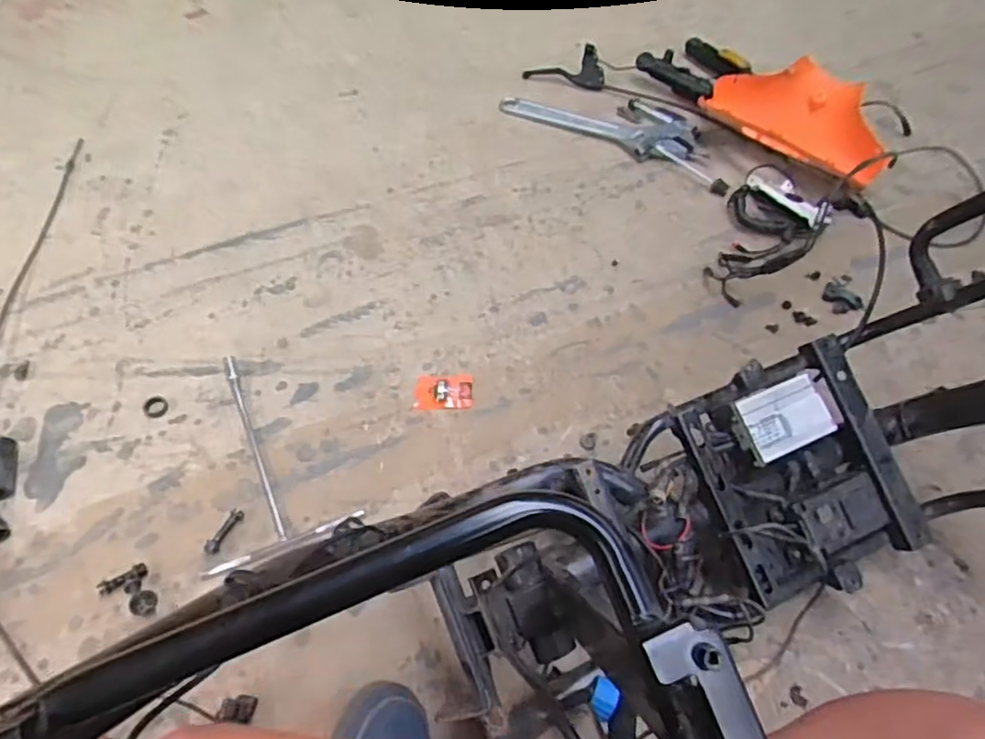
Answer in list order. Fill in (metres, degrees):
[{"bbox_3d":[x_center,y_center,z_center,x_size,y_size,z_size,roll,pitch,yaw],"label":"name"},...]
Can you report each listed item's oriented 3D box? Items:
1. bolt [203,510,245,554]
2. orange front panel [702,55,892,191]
[{"bbox_3d":[-0.308,0.185,0.756,0.017,0.009,0.056,20,56,13],"label":"bolt"},{"bbox_3d":[0.492,-0.395,1.063,0.157,0.109,0.302,-28,59,-20],"label":"orange front panel"}]

